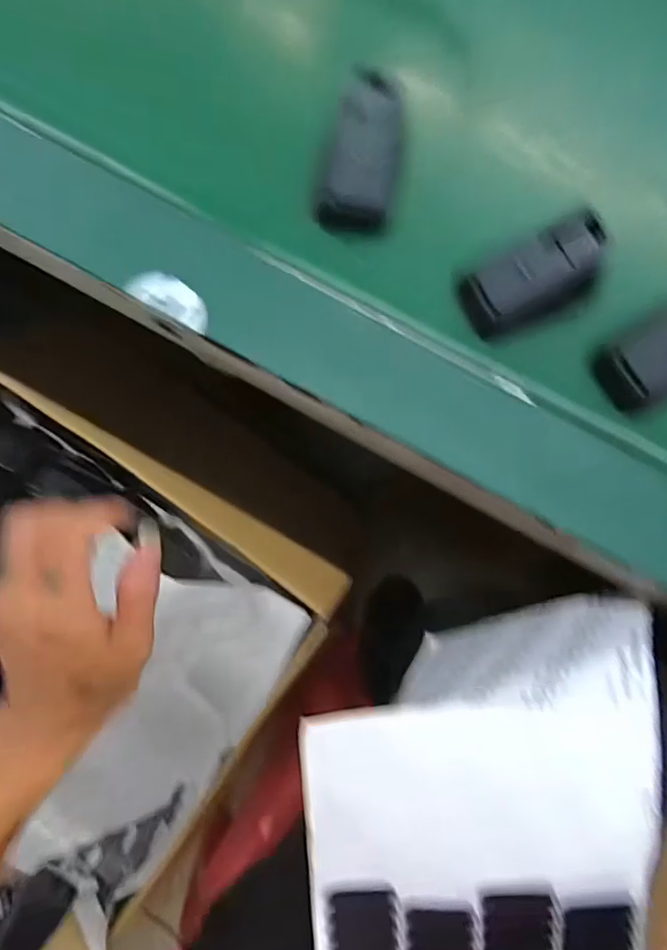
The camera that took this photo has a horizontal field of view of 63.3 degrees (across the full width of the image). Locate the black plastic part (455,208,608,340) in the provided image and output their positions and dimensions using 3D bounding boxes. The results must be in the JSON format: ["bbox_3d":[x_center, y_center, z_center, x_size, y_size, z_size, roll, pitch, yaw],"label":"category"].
[{"bbox_3d":[0.101,-0.097,0.271,0.058,0.040,0.040,-23,84,-5],"label":"black plastic part"}]

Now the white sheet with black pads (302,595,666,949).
[{"bbox_3d":[0.070,0.185,0.301,0.170,0.097,0.234,6,82,-2],"label":"white sheet with black pads"}]

